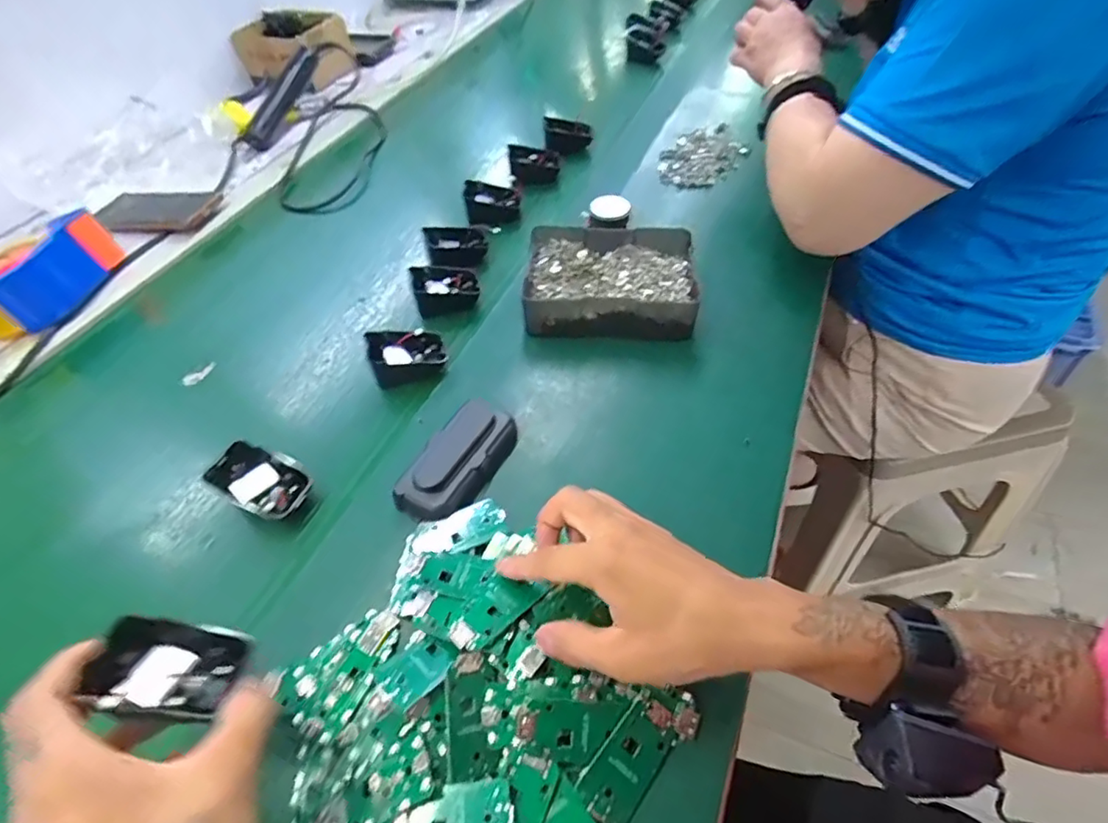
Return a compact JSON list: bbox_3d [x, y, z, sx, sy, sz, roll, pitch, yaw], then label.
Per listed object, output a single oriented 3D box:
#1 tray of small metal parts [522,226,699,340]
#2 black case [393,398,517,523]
[{"bbox_3d":[0.054,-0.126,0.554,0.158,0.046,0.123,0,50,6],"label":"tray of small metal parts"},{"bbox_3d":[-0.070,0.037,0.431,0.048,0.029,0.102,19,54,20],"label":"black case"}]

